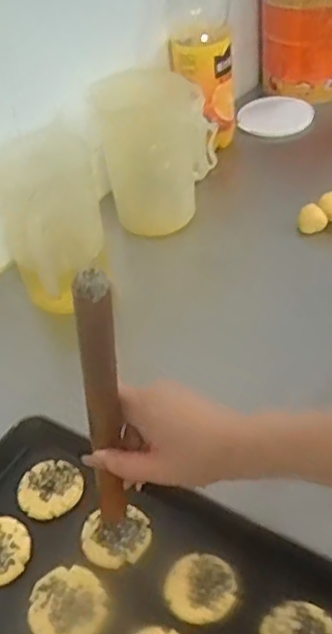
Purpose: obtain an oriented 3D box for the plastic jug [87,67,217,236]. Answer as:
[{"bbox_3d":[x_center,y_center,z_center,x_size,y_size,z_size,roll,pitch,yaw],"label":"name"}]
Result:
[{"bbox_3d":[-0.012,-0.245,0.951,0.157,0.219,0.158,-4,42,4],"label":"plastic jug"}]

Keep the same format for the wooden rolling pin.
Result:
[{"bbox_3d":[-0.048,0.087,0.526,0.031,0.321,0.027,21,51,16],"label":"wooden rolling pin"}]

